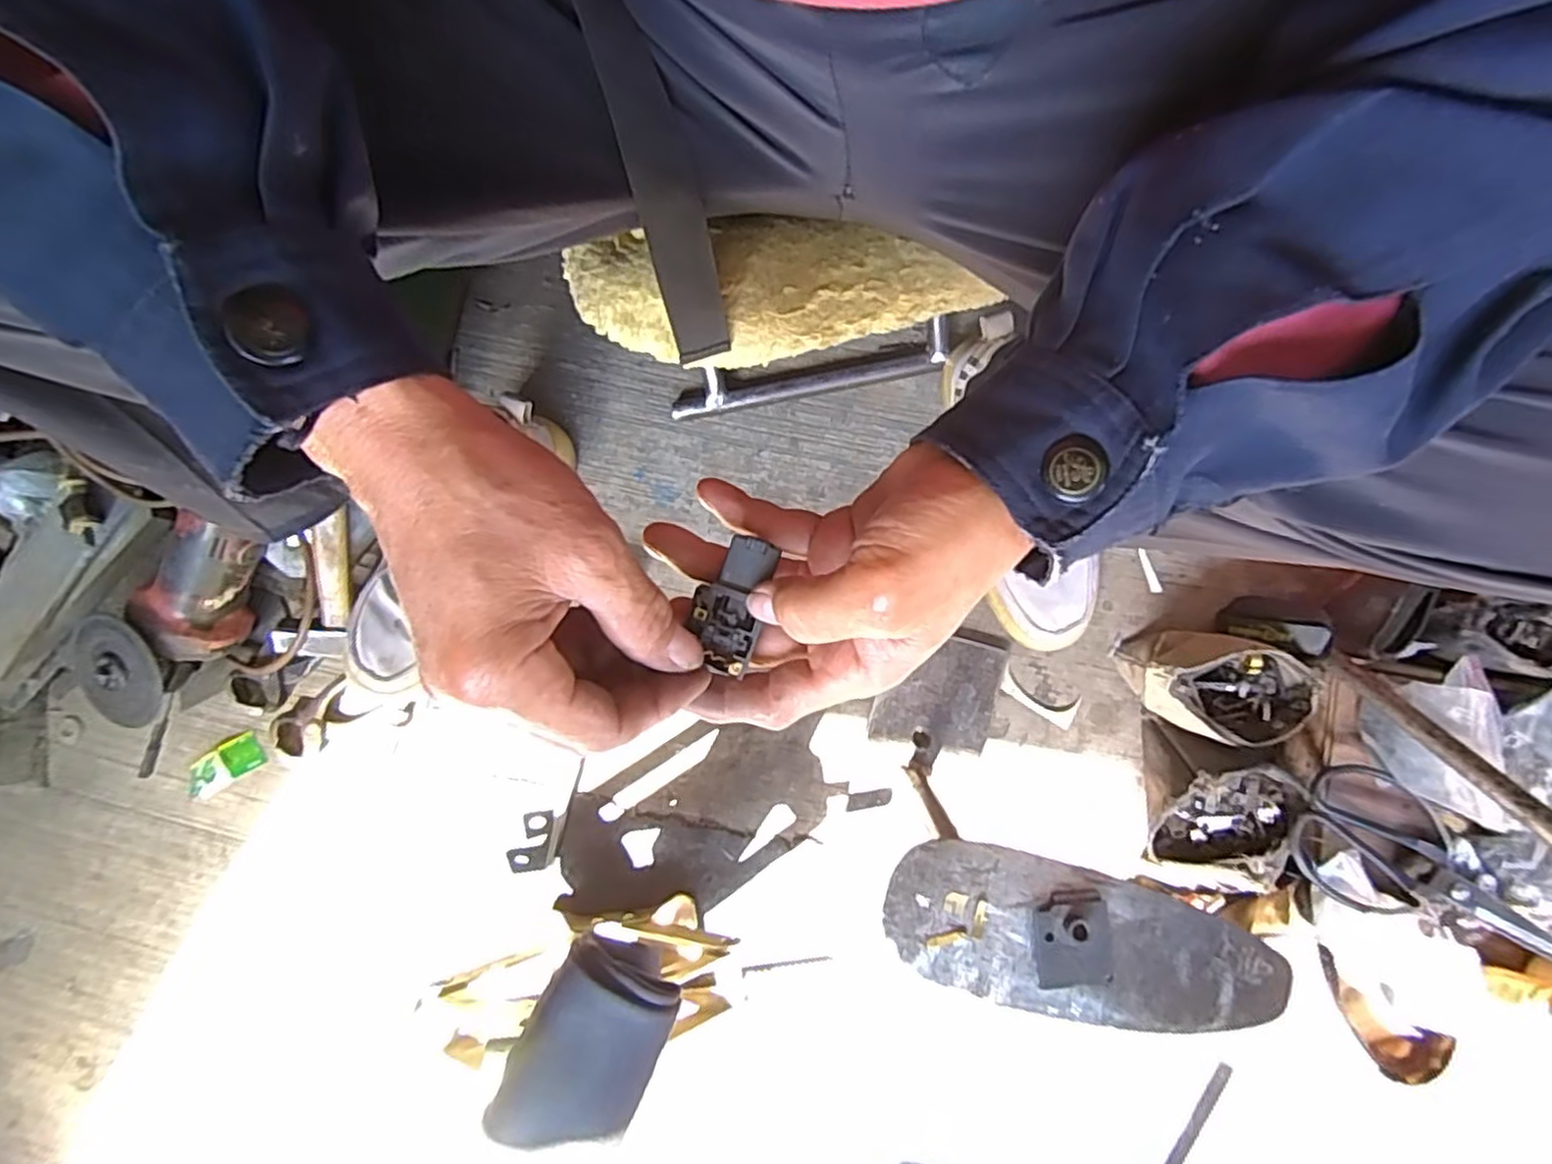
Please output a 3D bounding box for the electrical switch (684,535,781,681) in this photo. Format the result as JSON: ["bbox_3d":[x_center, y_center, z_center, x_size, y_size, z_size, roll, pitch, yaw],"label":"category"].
[{"bbox_3d":[-0.018,0.008,0.290,0.028,0.010,0.050,15,96,2],"label":"electrical switch"}]

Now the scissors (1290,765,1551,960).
[{"bbox_3d":[0.460,0.206,0.520,0.180,0.024,0.092,30,84,5],"label":"scissors"}]

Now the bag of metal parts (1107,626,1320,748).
[{"bbox_3d":[0.342,0.080,0.594,0.121,0.068,0.081,30,83,7],"label":"bag of metal parts"}]

